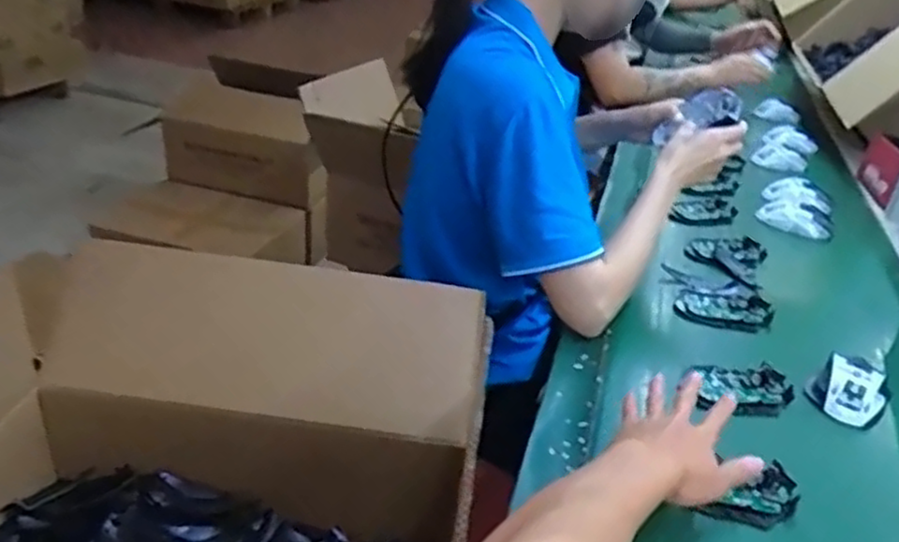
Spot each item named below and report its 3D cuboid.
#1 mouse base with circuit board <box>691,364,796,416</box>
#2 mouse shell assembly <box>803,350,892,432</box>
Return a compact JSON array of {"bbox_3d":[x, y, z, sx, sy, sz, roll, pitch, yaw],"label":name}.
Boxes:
[{"bbox_3d":[0.312,0.122,0.750,0.105,0.018,0.063,6,30,-1],"label":"mouse base with circuit board"},{"bbox_3d":[0.426,0.121,0.752,0.072,0.033,0.080,28,37,33],"label":"mouse shell assembly"}]

